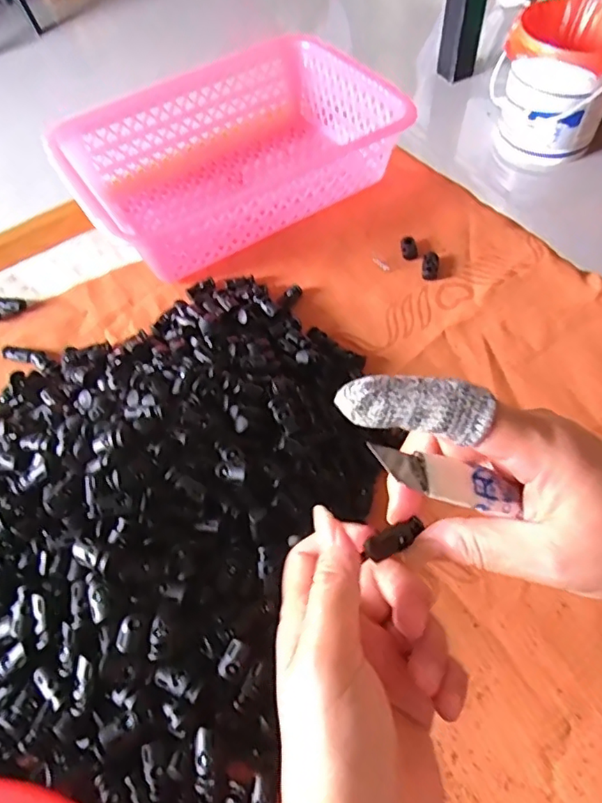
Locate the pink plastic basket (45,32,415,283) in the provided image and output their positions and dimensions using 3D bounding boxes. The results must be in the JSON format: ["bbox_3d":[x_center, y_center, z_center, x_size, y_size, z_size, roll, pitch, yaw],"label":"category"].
[{"bbox_3d":[-0.067,-0.242,0.537,0.296,0.078,0.201,-31,61,-14],"label":"pink plastic basket"}]

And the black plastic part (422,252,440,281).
[{"bbox_3d":[0.116,-0.122,0.481,0.014,0.009,0.029,8,59,9],"label":"black plastic part"}]

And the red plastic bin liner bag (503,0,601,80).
[{"bbox_3d":[0.628,-0.809,1.234,0.278,0.109,0.254,29,64,20],"label":"red plastic bin liner bag"}]

